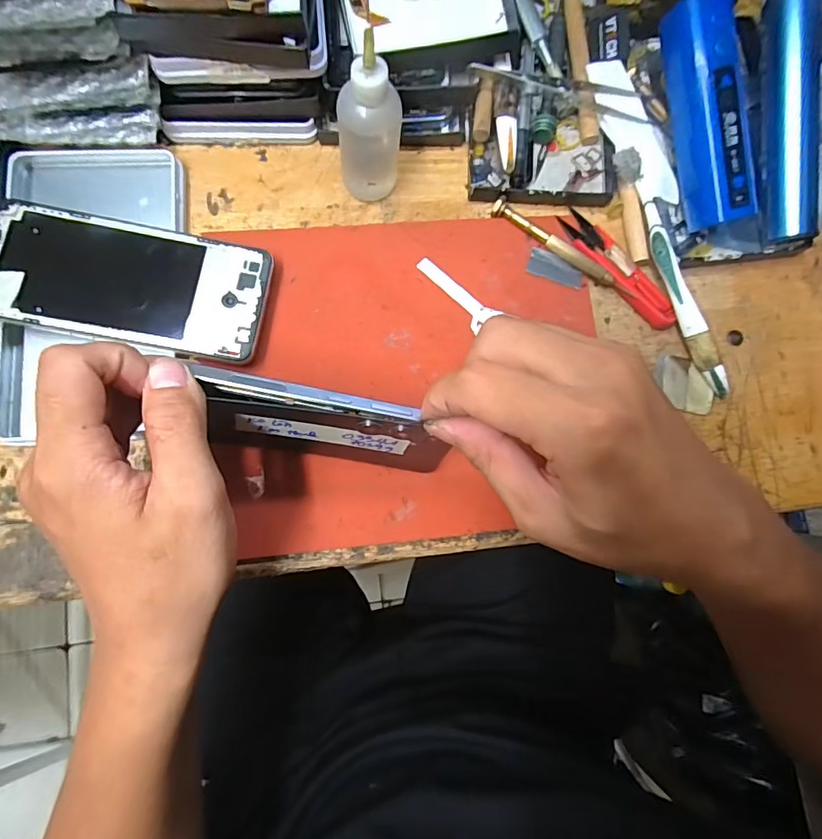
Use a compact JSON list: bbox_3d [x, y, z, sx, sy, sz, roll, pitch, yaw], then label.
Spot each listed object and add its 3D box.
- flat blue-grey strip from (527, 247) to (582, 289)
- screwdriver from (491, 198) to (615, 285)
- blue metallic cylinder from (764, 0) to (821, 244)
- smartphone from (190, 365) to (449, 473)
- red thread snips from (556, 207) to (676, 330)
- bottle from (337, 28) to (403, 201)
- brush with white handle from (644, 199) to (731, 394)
[{"bbox_3d":[0.096,-0.100,0.319,0.036,0.004,0.017,19,93,2],"label":"flat blue-grey strip"},{"bbox_3d":[0.093,-0.116,0.316,0.091,0.012,0.010,34,83,-3],"label":"screwdriver"},{"bbox_3d":[0.246,-0.195,0.312,0.022,0.023,0.152,-9,99,-7],"label":"blue metallic cylinder"},{"bbox_3d":[-0.043,0.005,0.256,0.129,0.083,0.014,9,68,-6],"label":"smartphone"},{"bbox_3d":[0.139,-0.101,0.320,0.026,0.010,0.099,-43,91,-8],"label":"red thread snips"},{"bbox_3d":[-0.022,-0.163,0.276,0.037,0.095,0.032,2,82,-4],"label":"bottle"},{"bbox_3d":[0.176,-0.077,0.313,0.017,0.021,0.133,-21,88,-8],"label":"brush with white handle"}]

